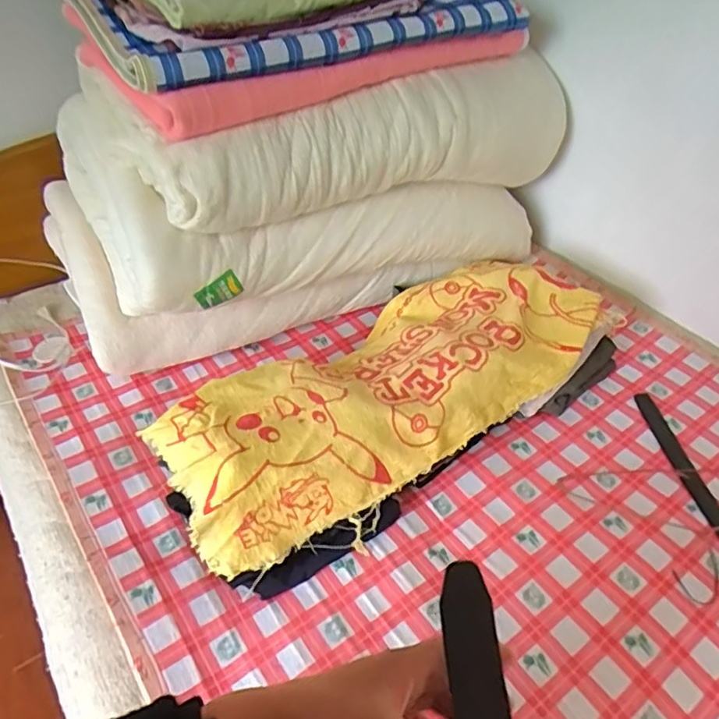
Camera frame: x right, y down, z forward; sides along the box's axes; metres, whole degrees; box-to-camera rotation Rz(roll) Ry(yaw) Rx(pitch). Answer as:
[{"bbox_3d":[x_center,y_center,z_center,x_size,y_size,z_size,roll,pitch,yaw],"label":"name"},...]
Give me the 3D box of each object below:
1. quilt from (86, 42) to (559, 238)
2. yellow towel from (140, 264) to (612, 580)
[{"bbox_3d":[-0.009,-0.450,1.144,0.845,0.204,0.368,-22,48,-23],"label":"quilt"},{"bbox_3d":[0.060,0.030,1.015,0.838,0.119,0.357,-30,52,-29],"label":"yellow towel"}]

